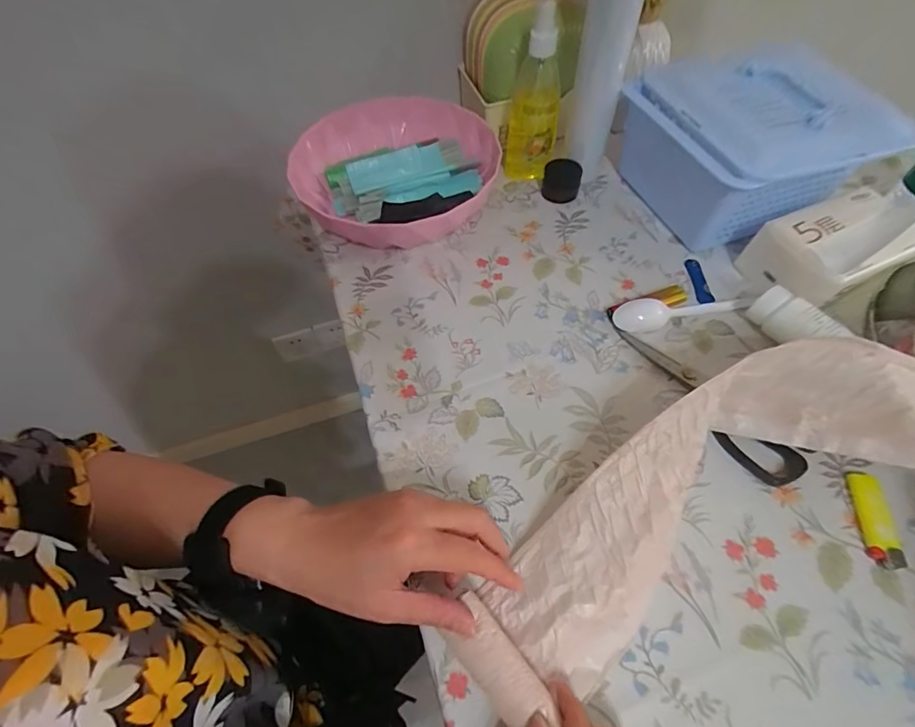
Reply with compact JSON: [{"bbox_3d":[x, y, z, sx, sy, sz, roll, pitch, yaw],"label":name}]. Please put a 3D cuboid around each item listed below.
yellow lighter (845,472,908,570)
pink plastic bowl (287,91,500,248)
[{"bbox_3d":[0.310,0.114,0.328,0.020,0.011,0.068,7,59,7],"label":"yellow lighter"},{"bbox_3d":[-0.063,-0.217,0.519,0.225,0.071,0.207,-1,58,2],"label":"pink plastic bowl"}]

